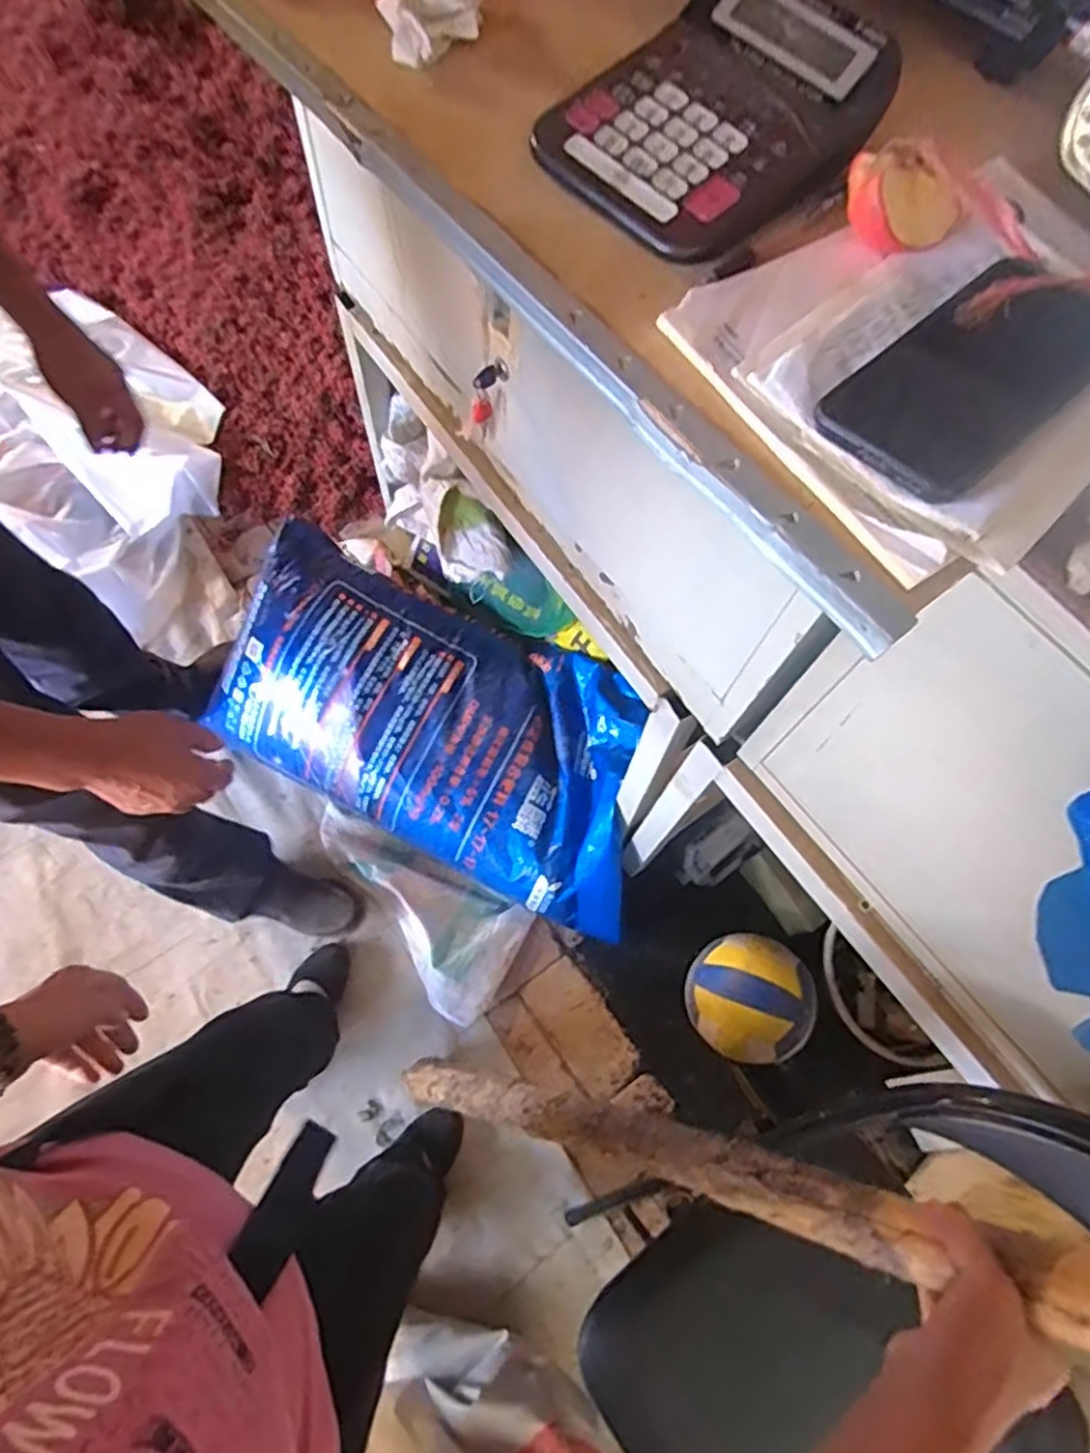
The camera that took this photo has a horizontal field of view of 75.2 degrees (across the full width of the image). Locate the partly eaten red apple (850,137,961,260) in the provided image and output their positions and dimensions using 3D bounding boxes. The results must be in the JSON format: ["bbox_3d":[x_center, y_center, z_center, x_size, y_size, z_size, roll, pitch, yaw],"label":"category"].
[{"bbox_3d":[0.186,-0.277,0.372,0.058,0.037,0.044,-32,72,-12],"label":"partly eaten red apple"}]

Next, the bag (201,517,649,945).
[{"bbox_3d":[-0.190,-0.014,1.233,0.818,0.190,0.408,24,70,9],"label":"bag"}]

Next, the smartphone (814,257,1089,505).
[{"bbox_3d":[0.210,-0.172,0.342,0.155,0.014,0.079,-39,73,-14],"label":"smartphone"}]

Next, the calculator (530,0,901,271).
[{"bbox_3d":[0.098,-0.345,0.397,0.176,0.042,0.146,-38,73,-14],"label":"calculator"}]

